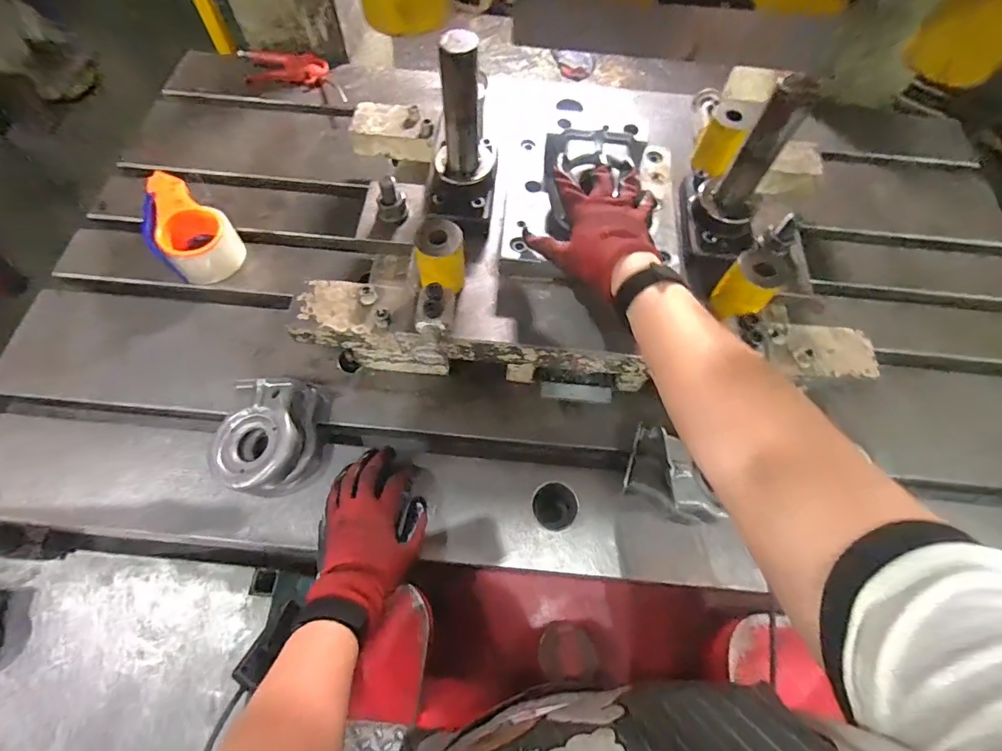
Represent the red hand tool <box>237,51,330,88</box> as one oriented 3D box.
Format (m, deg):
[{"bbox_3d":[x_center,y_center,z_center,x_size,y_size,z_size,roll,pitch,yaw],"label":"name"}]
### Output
[{"bbox_3d":[-0.391,-0.546,0.835,0.172,0.031,0.053,12,64,3],"label":"red hand tool"}]

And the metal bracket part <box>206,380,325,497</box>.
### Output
[{"bbox_3d":[-0.264,0.069,0.527,0.109,0.047,0.123,-4,64,-5],"label":"metal bracket part"}]

